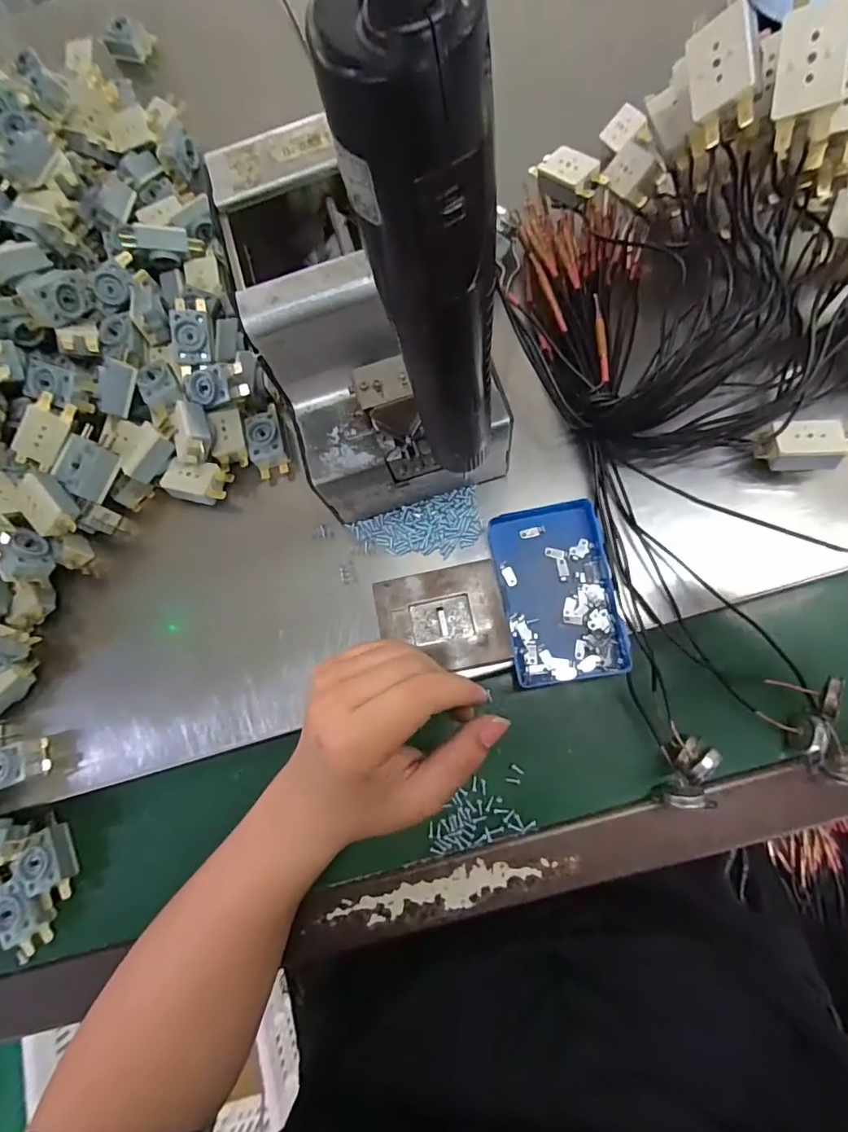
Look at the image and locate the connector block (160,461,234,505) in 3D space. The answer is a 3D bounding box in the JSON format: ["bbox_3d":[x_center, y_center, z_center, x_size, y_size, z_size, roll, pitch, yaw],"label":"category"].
[{"bbox_3d":[-0.166,-0.062,0.370,0.044,0.018,0.028,14,80,9],"label":"connector block"}]

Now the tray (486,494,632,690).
[{"bbox_3d":[0.088,0.017,0.339,0.071,0.026,0.114,-10,82,3],"label":"tray"}]

